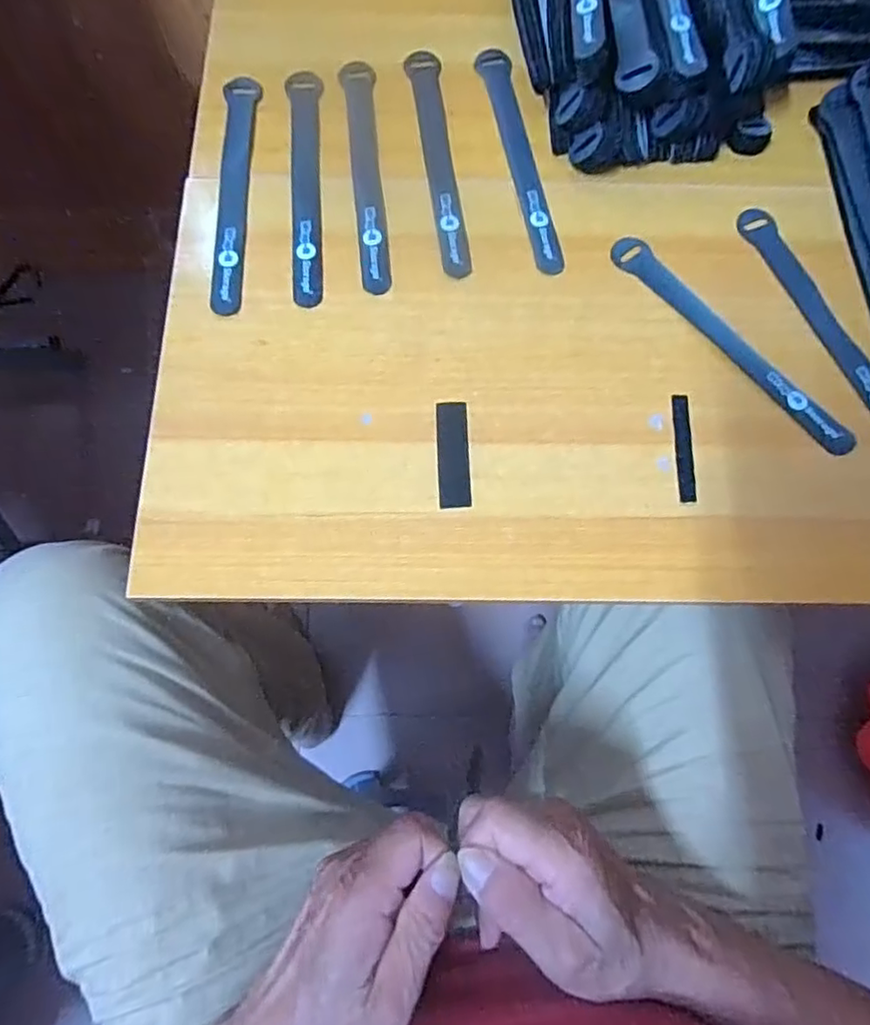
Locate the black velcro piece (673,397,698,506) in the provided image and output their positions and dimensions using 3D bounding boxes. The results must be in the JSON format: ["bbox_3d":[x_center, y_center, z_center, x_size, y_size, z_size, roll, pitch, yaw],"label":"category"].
[{"bbox_3d":[0.155,-0.041,0.376,0.011,0.004,0.071,2,74,0],"label":"black velcro piece"}]

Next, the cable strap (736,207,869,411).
[{"bbox_3d":[0.257,-0.122,0.399,0.024,0.004,0.197,-23,75,3],"label":"cable strap"}]

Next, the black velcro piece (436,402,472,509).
[{"bbox_3d":[0.012,-0.037,0.376,0.019,0.004,0.069,-2,74,-1],"label":"black velcro piece"}]

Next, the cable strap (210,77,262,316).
[{"bbox_3d":[-0.139,-0.227,0.424,0.024,0.004,0.195,-2,74,-1],"label":"cable strap"}]

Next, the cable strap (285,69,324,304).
[{"bbox_3d":[-0.090,-0.233,0.427,0.024,0.004,0.196,-5,75,-2],"label":"cable strap"}]

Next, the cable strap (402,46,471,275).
[{"bbox_3d":[0.002,-0.252,0.430,0.024,0.004,0.191,-7,75,-3],"label":"cable strap"}]

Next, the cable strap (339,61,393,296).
[{"bbox_3d":[-0.048,-0.241,0.427,0.024,0.004,0.193,-7,75,-3],"label":"cable strap"}]

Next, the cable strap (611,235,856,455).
[{"bbox_3d":[0.193,-0.114,0.394,0.025,0.007,0.196,-40,79,-11],"label":"cable strap"}]

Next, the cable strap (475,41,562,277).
[{"bbox_3d":[0.060,-0.255,0.432,0.025,0.004,0.193,-9,75,-3],"label":"cable strap"}]

